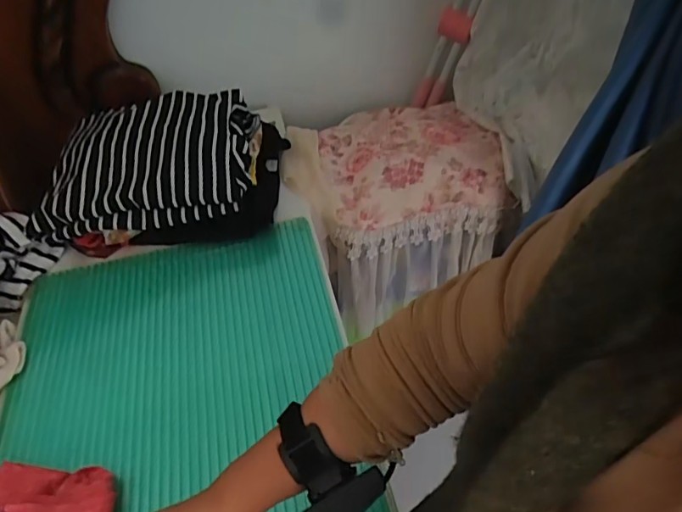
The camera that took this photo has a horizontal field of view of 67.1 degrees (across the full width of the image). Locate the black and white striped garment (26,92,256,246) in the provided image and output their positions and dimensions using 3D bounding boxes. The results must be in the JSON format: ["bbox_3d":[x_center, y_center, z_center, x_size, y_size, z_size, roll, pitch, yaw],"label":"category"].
[{"bbox_3d":[-0.303,-0.159,0.812,0.326,0.084,0.250,-8,46,-1],"label":"black and white striped garment"}]

